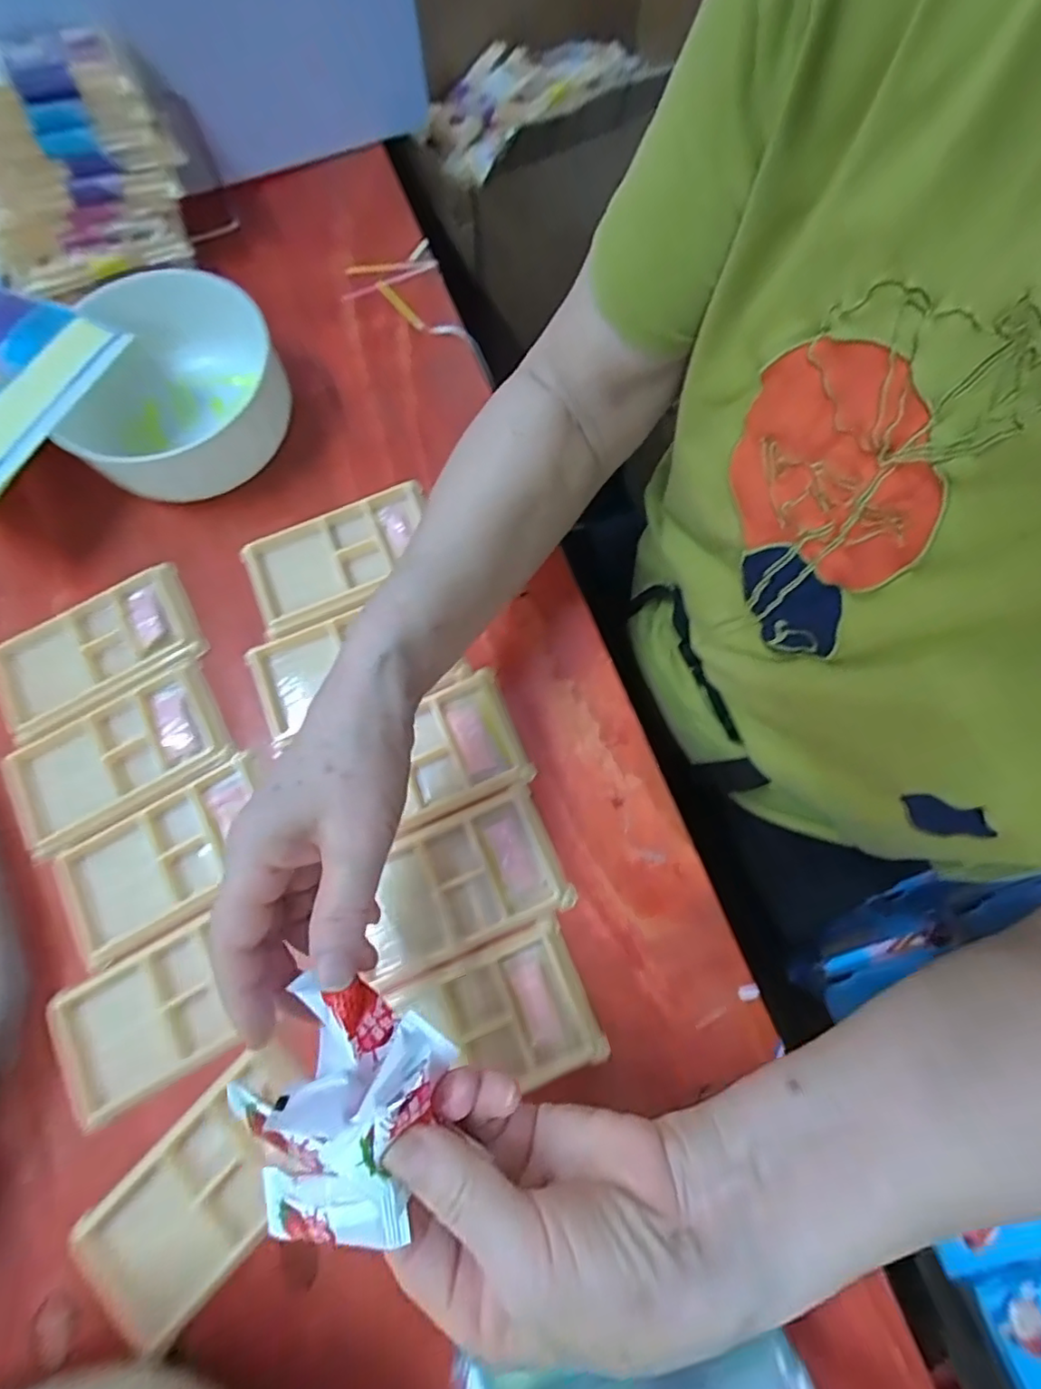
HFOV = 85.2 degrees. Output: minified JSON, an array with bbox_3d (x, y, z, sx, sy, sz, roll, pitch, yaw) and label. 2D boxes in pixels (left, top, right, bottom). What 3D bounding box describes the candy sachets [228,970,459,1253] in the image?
[{"bbox_3d":[-0.069,0.157,0.208,0.068,0.046,0.077,16,74,5],"label":"candy sachets"}]

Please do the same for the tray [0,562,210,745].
[{"bbox_3d":[-0.302,-0.028,0.401,0.144,0.019,0.080,-28,75,-8],"label":"tray"}]

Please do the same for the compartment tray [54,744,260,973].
[{"bbox_3d":[-0.223,0.105,0.361,0.135,0.018,0.077,-29,75,-8],"label":"compartment tray"}]

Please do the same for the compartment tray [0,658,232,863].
[{"bbox_3d":[-0.273,0.046,0.381,0.144,0.020,0.078,-30,76,-8],"label":"compartment tray"}]

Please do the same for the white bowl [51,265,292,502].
[{"bbox_3d":[-0.252,-0.228,0.419,0.146,0.066,0.160,-1,74,3],"label":"white bowl"}]

